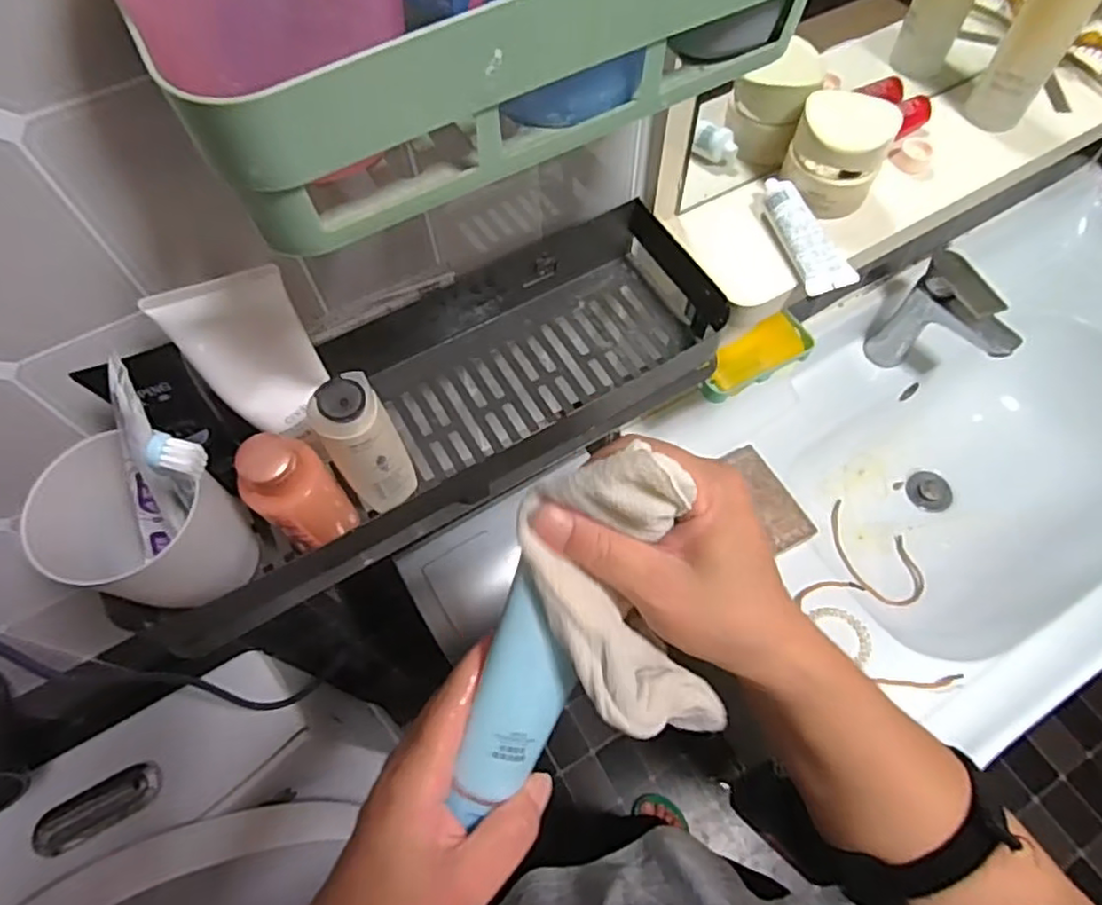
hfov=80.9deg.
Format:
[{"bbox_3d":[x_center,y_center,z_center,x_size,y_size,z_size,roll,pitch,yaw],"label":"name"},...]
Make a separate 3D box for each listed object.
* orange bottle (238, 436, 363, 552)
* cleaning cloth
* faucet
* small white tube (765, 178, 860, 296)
[{"bbox_3d":[-0.136,0.026,0.354,0.032,0.095,0.039,41,70,21],"label":"orange bottle"},{"bbox_3d":[0.029,0.064,0.267,0.065,0.036,0.134,-13,105,-5],"label":"cleaning cloth"},{"bbox_3d":[0.476,-0.148,0.787,0.059,0.161,0.144,-31,65,-14],"label":"faucet"},{"bbox_3d":[0.174,-0.152,0.447,0.033,0.019,0.092,-19,63,-8],"label":"small white tube"}]

